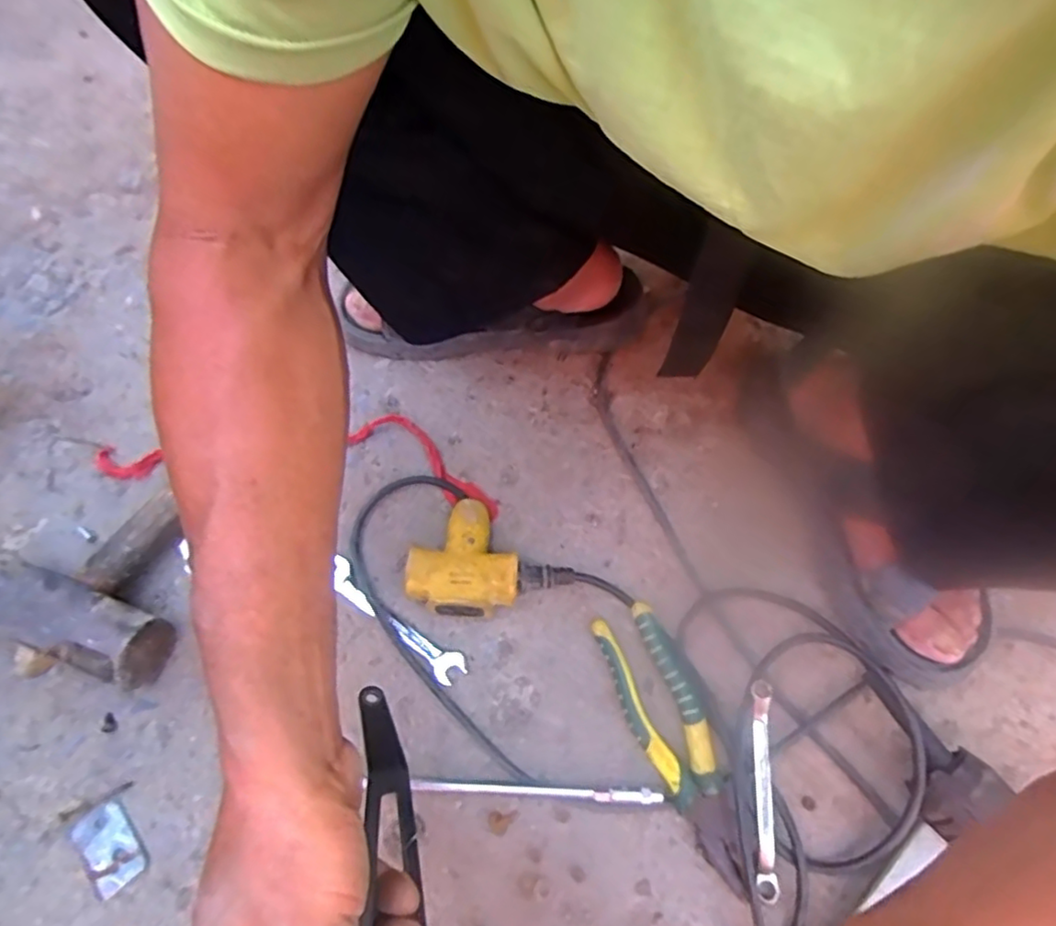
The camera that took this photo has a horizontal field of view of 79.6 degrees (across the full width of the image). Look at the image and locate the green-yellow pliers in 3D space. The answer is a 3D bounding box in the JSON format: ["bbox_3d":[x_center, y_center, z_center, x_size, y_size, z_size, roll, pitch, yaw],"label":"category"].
[{"bbox_3d":[0.106,0.195,0.450,0.054,0.024,0.184,-19,66,-10],"label":"green-yellow pliers"}]

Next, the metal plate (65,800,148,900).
[{"bbox_3d":[-0.281,0.255,0.422,0.057,0.006,0.033,41,70,17],"label":"metal plate"}]

